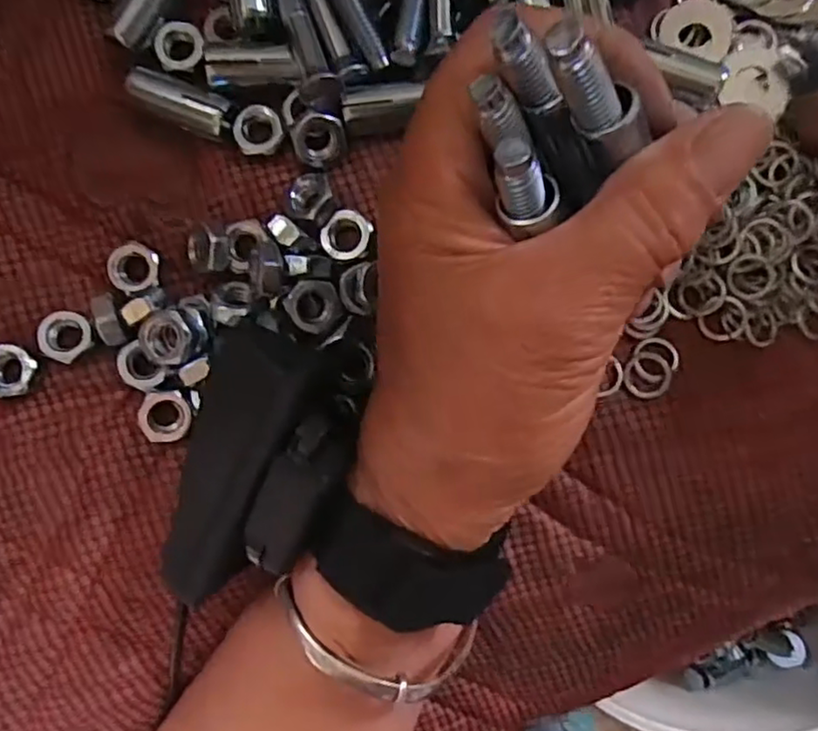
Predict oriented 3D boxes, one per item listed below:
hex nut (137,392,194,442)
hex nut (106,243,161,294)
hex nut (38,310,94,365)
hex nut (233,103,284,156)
[{"bbox_3d":[-0.076,0.016,0.208,0.014,0.006,0.016,17,90,3],"label":"hex nut"},{"bbox_3d":[-0.088,-0.031,0.213,0.015,0.004,0.017,0,89,3],"label":"hex nut"},{"bbox_3d":[-0.107,-0.009,0.207,0.015,0.006,0.016,4,90,3],"label":"hex nut"},{"bbox_3d":[-0.048,-0.074,0.211,0.014,0.005,0.016,-17,89,2],"label":"hex nut"}]

